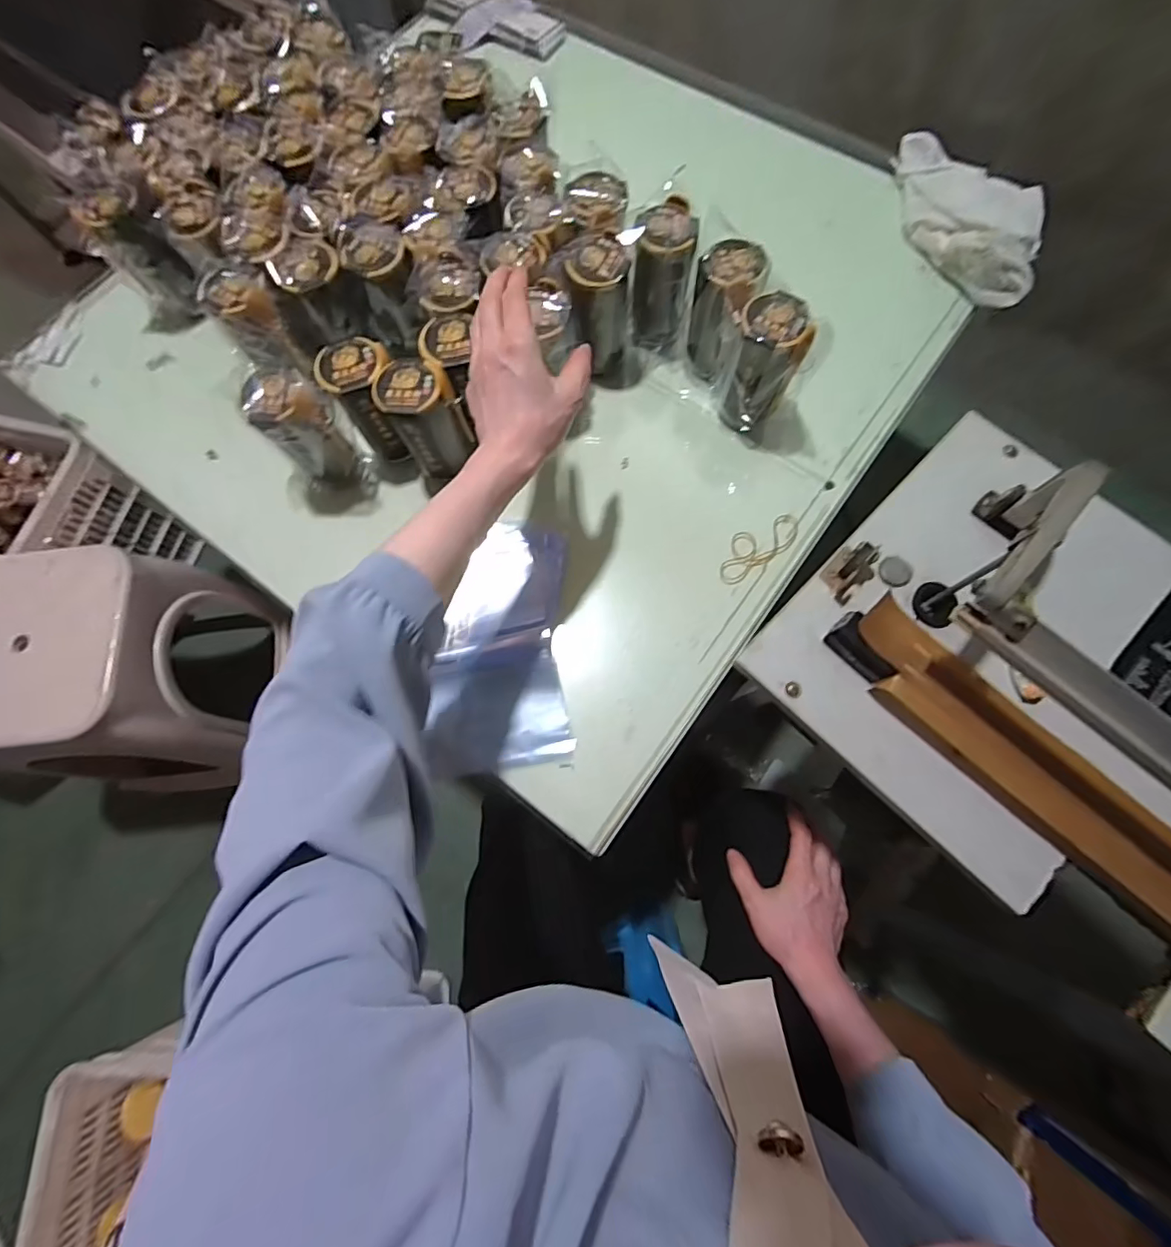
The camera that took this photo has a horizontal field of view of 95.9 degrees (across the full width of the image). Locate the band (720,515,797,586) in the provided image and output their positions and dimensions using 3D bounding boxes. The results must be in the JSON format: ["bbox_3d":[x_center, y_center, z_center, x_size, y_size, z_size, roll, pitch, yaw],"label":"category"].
[{"bbox_3d":[0.192,-0.087,0.592,0.108,0.008,0.045,-34,75,-4],"label":"band"}]

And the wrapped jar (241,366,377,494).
[{"bbox_3d":[-0.297,-0.200,0.575,0.078,0.144,0.066,-11,74,-2],"label":"wrapped jar"}]

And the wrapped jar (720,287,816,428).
[{"bbox_3d":[0.192,-0.274,0.577,0.068,0.137,0.073,0,74,2],"label":"wrapped jar"}]

